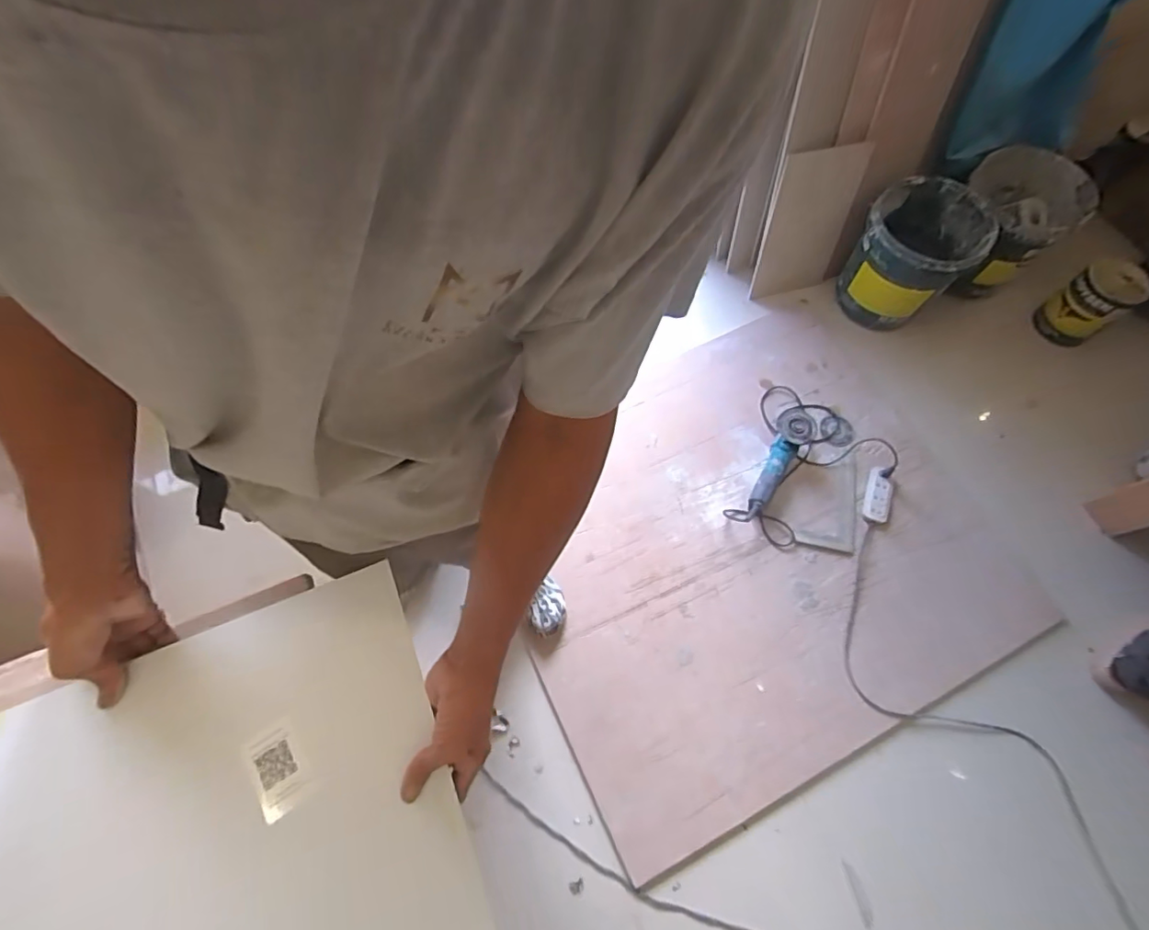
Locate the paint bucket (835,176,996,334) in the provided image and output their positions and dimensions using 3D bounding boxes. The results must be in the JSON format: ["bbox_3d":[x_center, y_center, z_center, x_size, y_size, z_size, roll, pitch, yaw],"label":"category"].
[{"bbox_3d":[0.955,-0.596,1.547,0.327,0.313,0.295,-35,73,-13],"label":"paint bucket"}]

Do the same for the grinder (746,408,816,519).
[{"bbox_3d":[0.540,-0.018,1.420,0.097,0.086,0.358,34,72,12],"label":"grinder"}]

